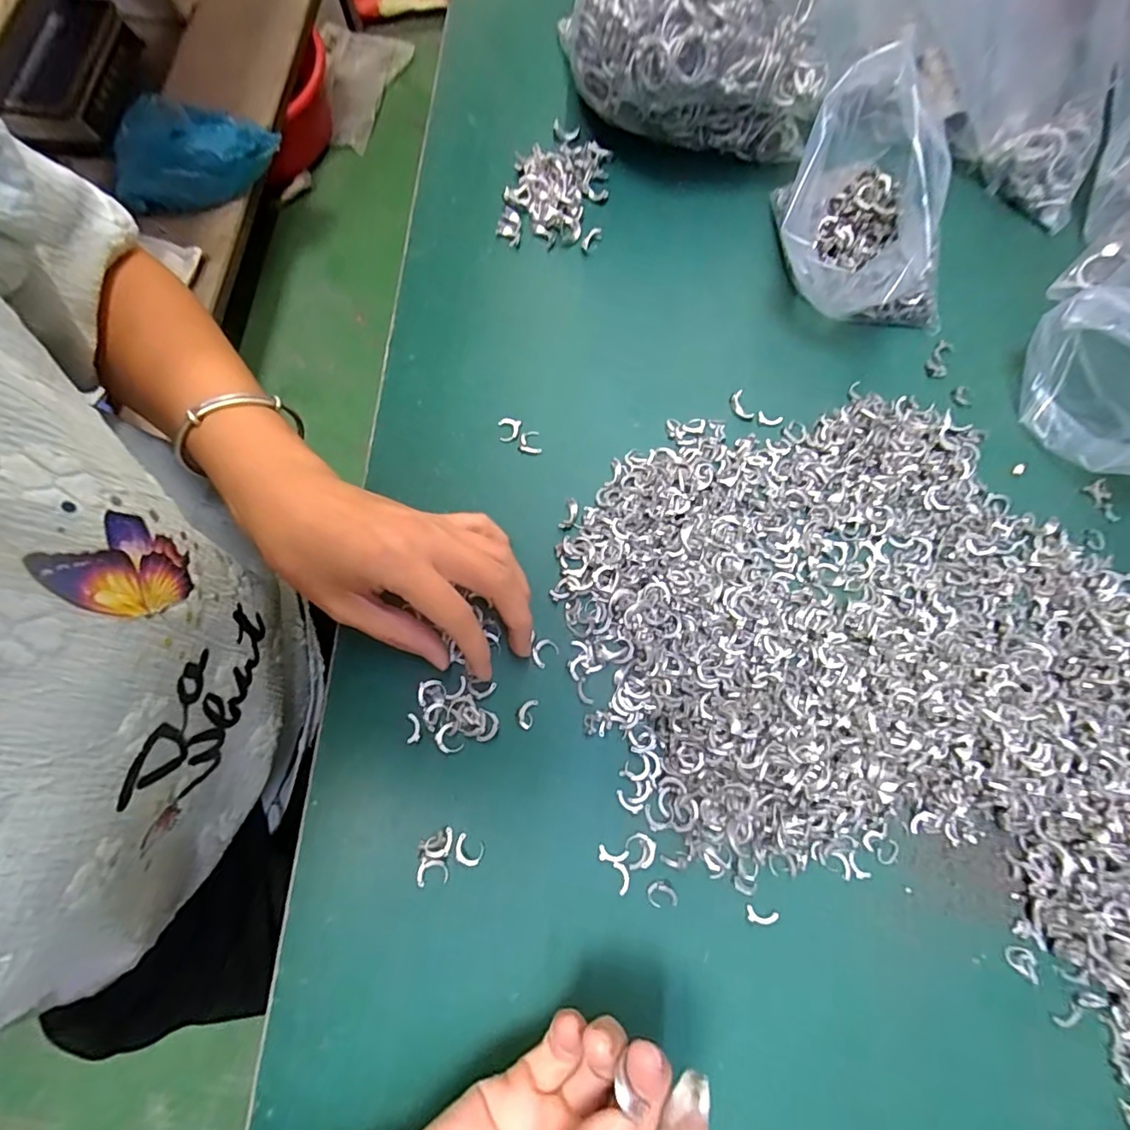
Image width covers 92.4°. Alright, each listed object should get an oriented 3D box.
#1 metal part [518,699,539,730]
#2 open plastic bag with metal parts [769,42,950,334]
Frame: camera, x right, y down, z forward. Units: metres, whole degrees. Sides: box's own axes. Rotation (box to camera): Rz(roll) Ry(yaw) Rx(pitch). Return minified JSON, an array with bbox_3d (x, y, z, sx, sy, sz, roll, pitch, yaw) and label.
[{"bbox_3d":[-0.020,0.076,0.277,0.008,0.004,0.015,16,75,4],"label":"metal part"},{"bbox_3d":[0.174,-0.207,0.309,0.113,0.103,0.095,-1,74,-1],"label":"open plastic bag with metal parts"}]

